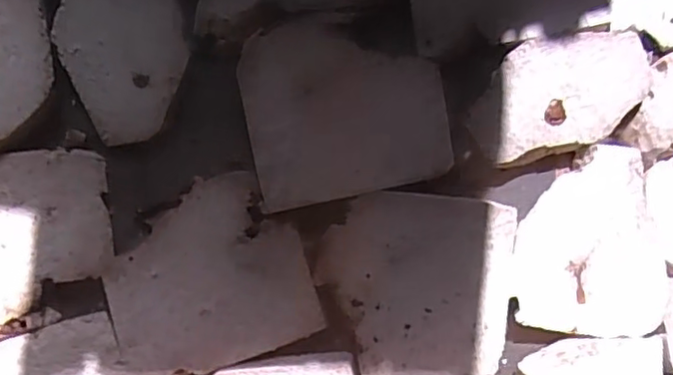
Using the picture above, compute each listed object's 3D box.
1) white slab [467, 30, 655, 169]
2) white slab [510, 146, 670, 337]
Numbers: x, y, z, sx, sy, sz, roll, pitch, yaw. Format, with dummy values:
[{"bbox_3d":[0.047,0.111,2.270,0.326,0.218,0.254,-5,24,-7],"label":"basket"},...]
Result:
[{"bbox_3d":[0.128,-0.054,0.355,0.102,0.016,0.063,-15,87,-5],"label":"white slab"},{"bbox_3d":[0.148,0.030,0.353,0.089,0.012,0.104,8,85,-3],"label":"white slab"}]

